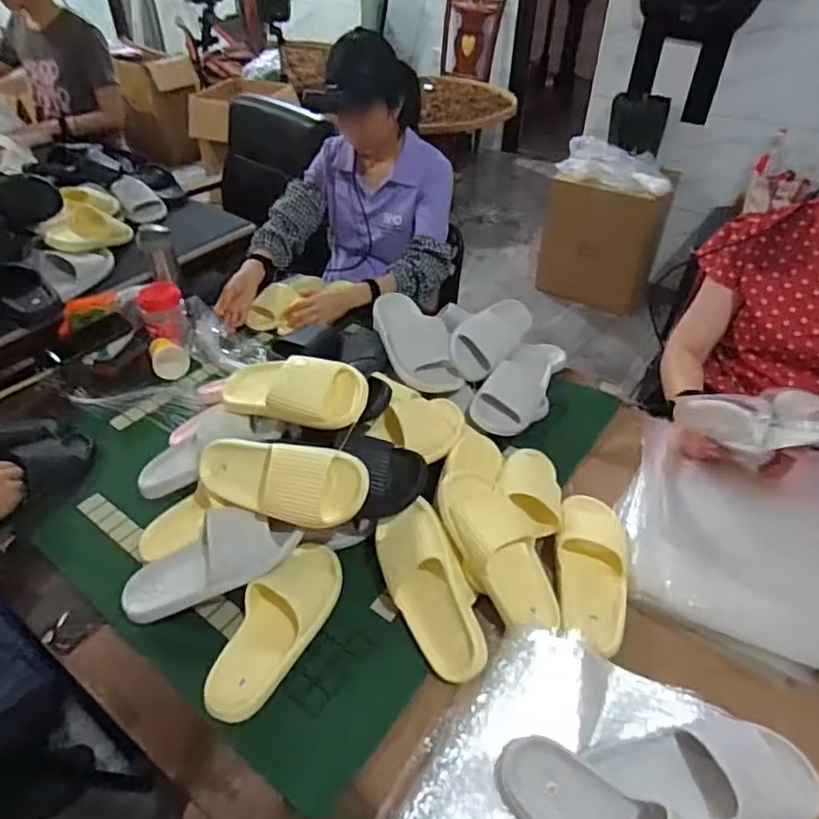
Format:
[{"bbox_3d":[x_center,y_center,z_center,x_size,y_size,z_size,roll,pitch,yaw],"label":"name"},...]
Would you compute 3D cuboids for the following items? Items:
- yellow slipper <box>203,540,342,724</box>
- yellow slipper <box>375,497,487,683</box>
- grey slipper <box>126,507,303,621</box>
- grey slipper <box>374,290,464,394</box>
[{"bbox_3d":[-0.177,0.284,0.781,0.103,0.074,0.250,19,44,19],"label":"yellow slipper"},{"bbox_3d":[0.036,0.243,0.791,0.109,0.074,0.234,-16,64,-18],"label":"yellow slipper"},{"bbox_3d":[-0.273,0.203,0.790,0.239,0.084,0.106,-25,42,8],"label":"grey slipper"},{"bbox_3d":[0.007,-0.126,1.122,0.114,0.078,0.255,-22,62,-24],"label":"grey slipper"}]

